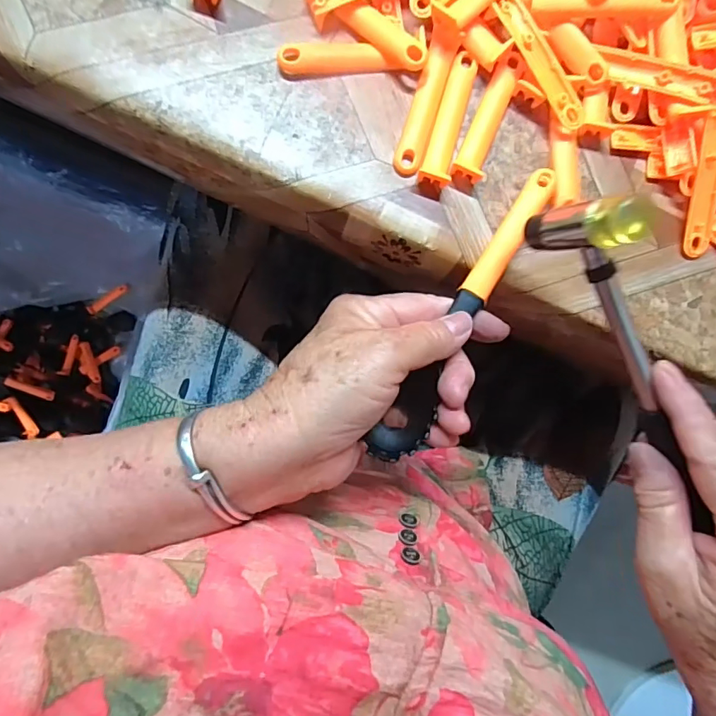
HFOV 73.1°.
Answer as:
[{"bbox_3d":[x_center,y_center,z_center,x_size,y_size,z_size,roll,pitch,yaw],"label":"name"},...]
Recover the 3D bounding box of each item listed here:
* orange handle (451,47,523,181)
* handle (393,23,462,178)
[{"bbox_3d":[0.071,-0.130,0.258,0.017,0.013,0.072,20,88,-4],"label":"orange handle"},{"bbox_3d":[0.036,-0.134,0.256,0.016,0.010,0.076,16,88,-5],"label":"handle"}]

